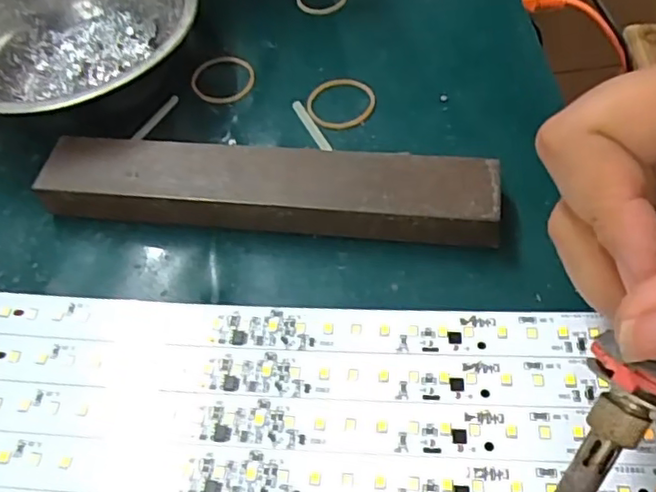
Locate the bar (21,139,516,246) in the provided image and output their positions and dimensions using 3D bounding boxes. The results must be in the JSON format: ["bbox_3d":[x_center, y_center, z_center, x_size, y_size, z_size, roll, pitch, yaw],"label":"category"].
[{"bbox_3d":[-0.026,-0.024,0.258,0.186,0.021,0.033,6,55,8],"label":"bar"}]

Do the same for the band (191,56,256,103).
[{"bbox_3d":[-0.054,-0.086,0.318,0.032,0.004,0.036,-11,54,-5],"label":"band"}]

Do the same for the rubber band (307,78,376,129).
[{"bbox_3d":[0.007,-0.071,0.300,0.033,0.004,0.034,-1,54,3],"label":"rubber band"}]

